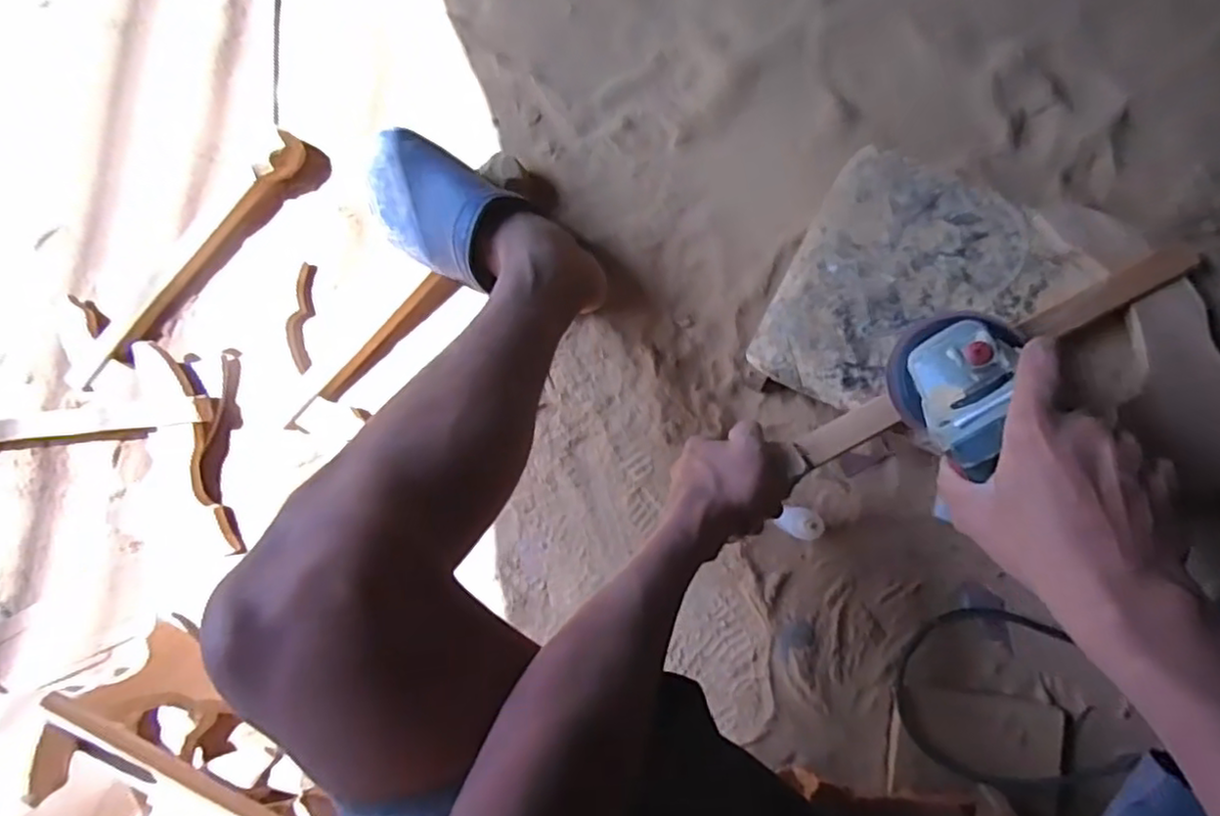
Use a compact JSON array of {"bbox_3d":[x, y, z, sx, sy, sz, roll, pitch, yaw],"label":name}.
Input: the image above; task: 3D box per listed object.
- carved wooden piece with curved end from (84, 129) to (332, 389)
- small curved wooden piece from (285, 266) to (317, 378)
[{"bbox_3d":[-0.467,-0.158,0.775,0.052,0.040,0.381,42,92,5],"label":"carved wooden piece with curved end"},{"bbox_3d":[-0.352,-0.103,0.771,0.028,0.006,0.121,4,88,11],"label":"small curved wooden piece"}]

